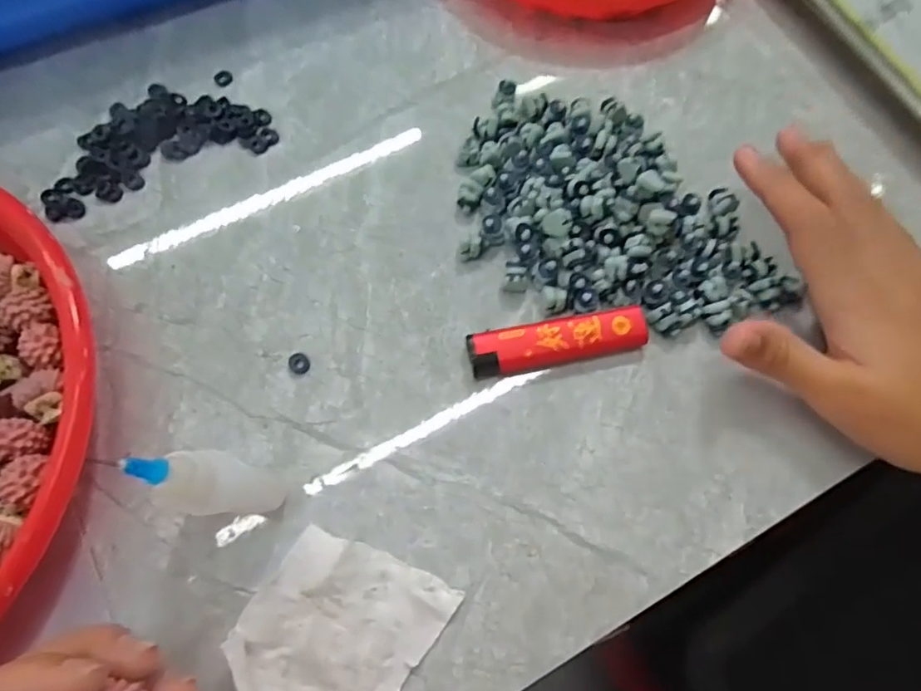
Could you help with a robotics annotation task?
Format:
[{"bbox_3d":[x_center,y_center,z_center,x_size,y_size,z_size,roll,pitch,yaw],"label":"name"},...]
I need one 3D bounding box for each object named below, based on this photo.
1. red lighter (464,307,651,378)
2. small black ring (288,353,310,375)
[{"bbox_3d":[0.042,-0.001,0.237,0.077,0.011,0.020,-12,72,-4],"label":"red lighter"},{"bbox_3d":[-0.070,0.008,0.236,0.009,0.004,0.010,-40,77,-12],"label":"small black ring"}]

